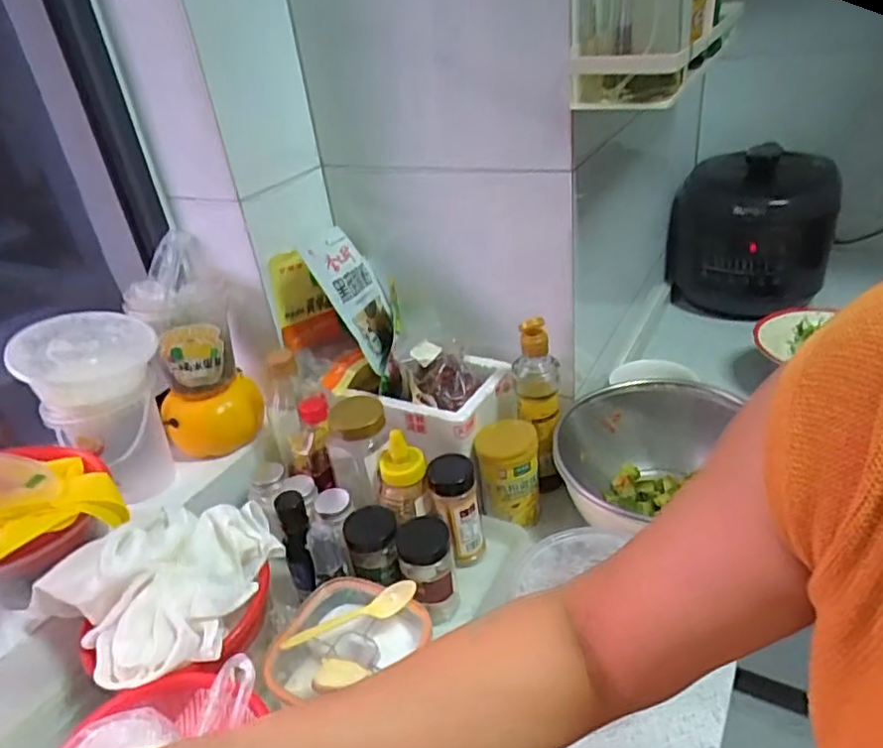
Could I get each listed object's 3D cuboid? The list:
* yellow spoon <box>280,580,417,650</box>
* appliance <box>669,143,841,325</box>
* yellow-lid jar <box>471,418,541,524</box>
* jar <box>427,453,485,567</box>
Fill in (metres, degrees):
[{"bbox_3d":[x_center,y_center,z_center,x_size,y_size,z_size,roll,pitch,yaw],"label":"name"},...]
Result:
[{"bbox_3d":[-0.089,0.228,0.614,0.133,0.018,0.027,-16,32,-14],"label":"yellow spoon"},{"bbox_3d":[0.566,-0.257,1.178,0.275,0.253,0.224,6,34,21],"label":"appliance"},{"bbox_3d":[0.086,0.122,0.814,0.075,0.114,0.075,-5,31,4],"label":"yellow-lid jar"},{"bbox_3d":[0.019,0.165,0.757,0.057,0.131,0.042,-8,31,-1],"label":"jar"}]

